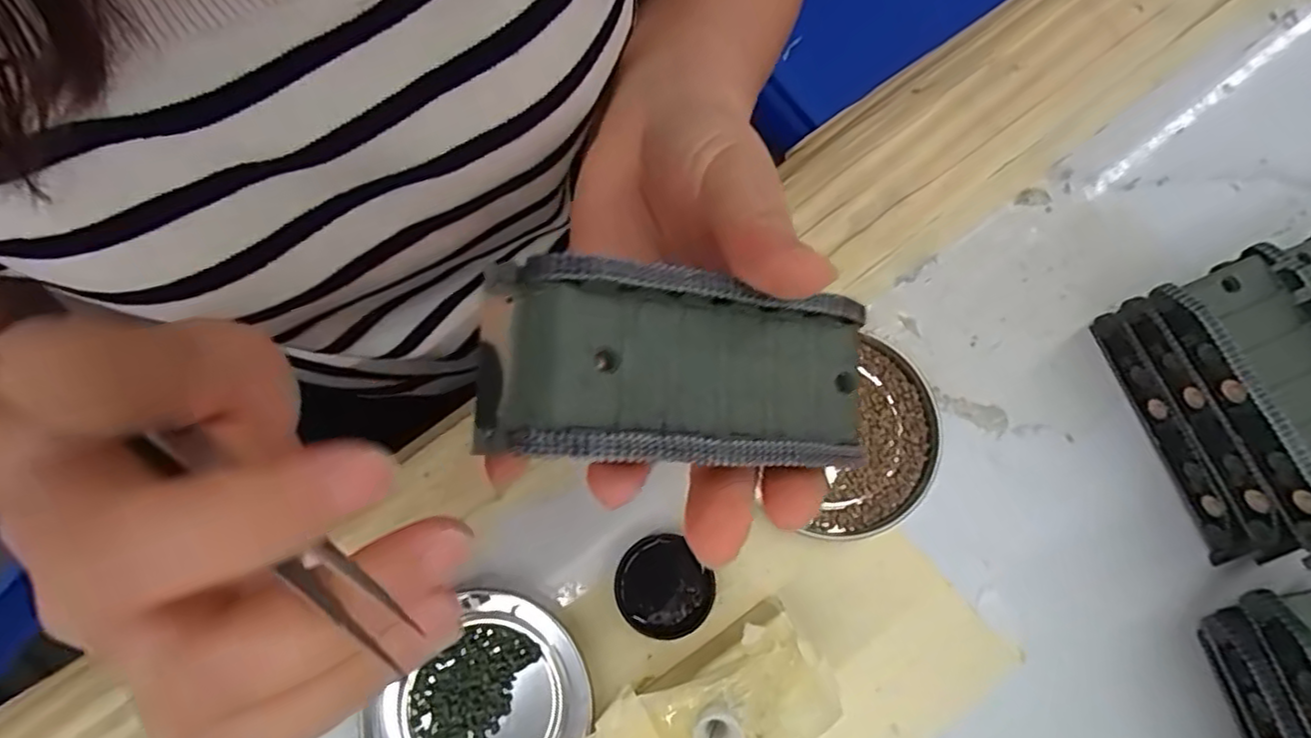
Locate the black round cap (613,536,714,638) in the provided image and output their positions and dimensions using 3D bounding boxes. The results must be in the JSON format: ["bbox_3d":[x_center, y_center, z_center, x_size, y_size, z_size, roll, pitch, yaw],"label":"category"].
[{"bbox_3d":[0.003,0.081,0.243,0.033,0.004,0.036,0,77,1],"label":"black round cap"}]

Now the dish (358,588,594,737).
[{"bbox_3d":[-0.058,0.123,0.230,0.067,0.008,0.075,35,80,8],"label":"dish"}]

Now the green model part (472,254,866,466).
[{"bbox_3d":[0.009,0.000,0.154,0.094,0.020,0.042,4,76,-21],"label":"green model part"}]

